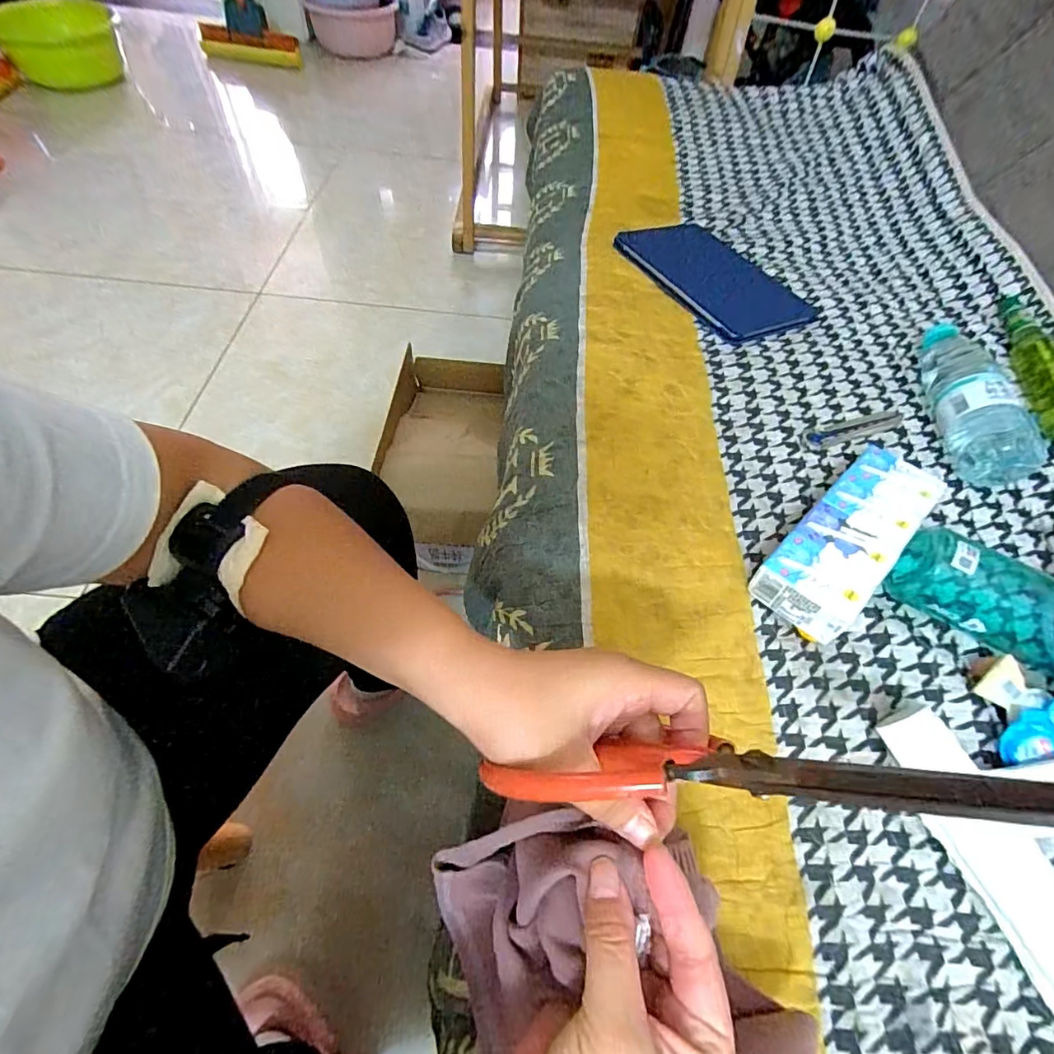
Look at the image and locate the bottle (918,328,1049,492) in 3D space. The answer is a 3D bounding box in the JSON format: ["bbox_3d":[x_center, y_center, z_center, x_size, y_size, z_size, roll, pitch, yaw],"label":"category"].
[{"bbox_3d":[0.475,-0.152,0.535,0.071,0.059,0.229,11,59,2],"label":"bottle"}]

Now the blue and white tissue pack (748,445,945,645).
[{"bbox_3d":[0.283,0.004,0.430,0.209,0.043,0.072,-38,69,-24],"label":"blue and white tissue pack"}]

